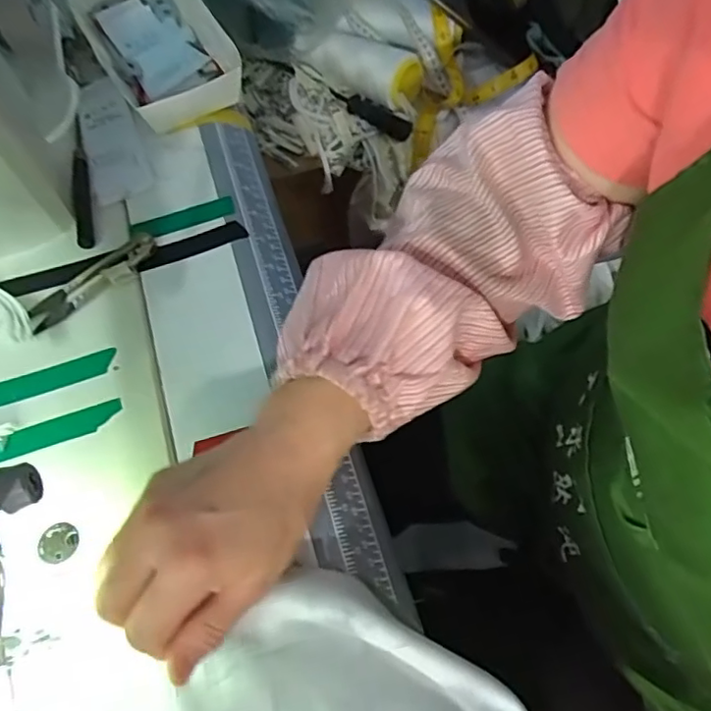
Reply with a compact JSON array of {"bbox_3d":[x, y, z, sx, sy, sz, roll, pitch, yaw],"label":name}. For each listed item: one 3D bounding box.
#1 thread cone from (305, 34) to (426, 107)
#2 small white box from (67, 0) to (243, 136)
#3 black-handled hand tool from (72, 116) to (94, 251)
[{"bbox_3d":[0.012,-0.340,0.691,0.133,0.045,0.055,32,72,17],"label":"thread cone"},{"bbox_3d":[-0.165,-0.259,0.486,0.090,0.042,0.182,-29,67,-8],"label":"small white box"},{"bbox_3d":[-0.204,-0.131,0.442,0.012,0.007,0.123,-12,62,-7],"label":"black-handled hand tool"}]

